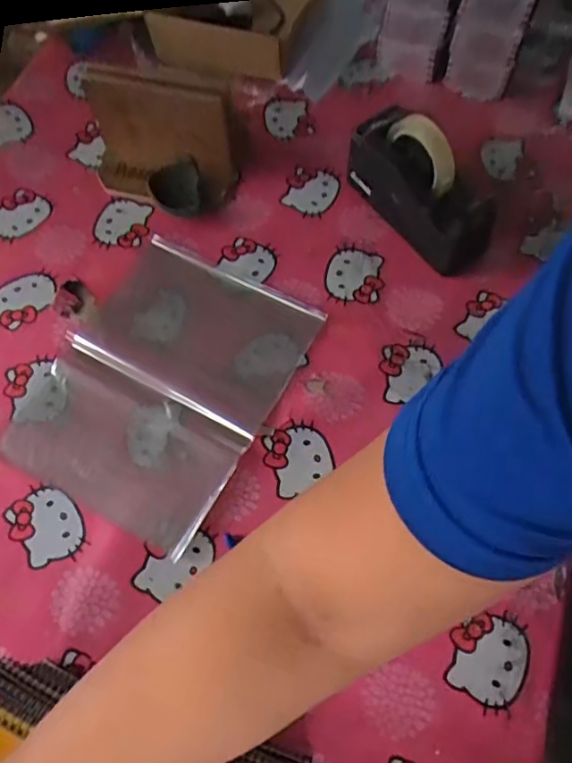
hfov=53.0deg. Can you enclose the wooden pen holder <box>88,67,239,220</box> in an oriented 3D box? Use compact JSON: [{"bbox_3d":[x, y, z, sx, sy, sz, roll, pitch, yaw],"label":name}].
[{"bbox_3d":[-0.167,-0.295,0.721,0.182,0.146,0.097,11,67,6],"label":"wooden pen holder"}]

